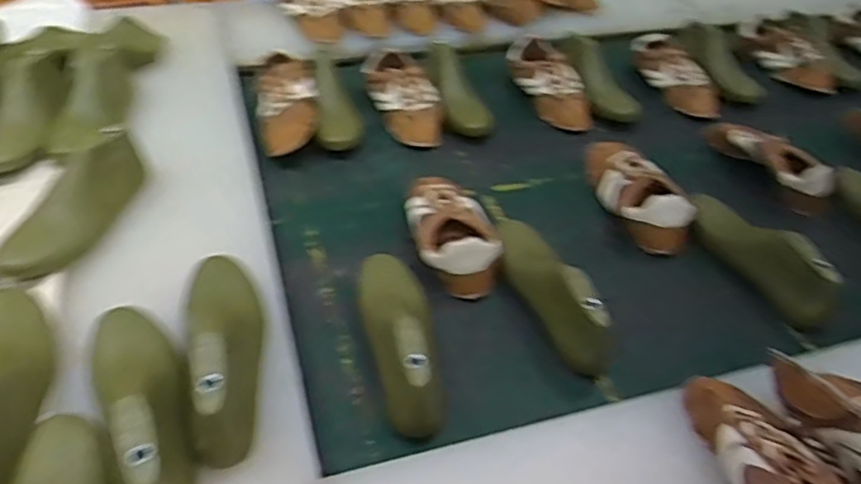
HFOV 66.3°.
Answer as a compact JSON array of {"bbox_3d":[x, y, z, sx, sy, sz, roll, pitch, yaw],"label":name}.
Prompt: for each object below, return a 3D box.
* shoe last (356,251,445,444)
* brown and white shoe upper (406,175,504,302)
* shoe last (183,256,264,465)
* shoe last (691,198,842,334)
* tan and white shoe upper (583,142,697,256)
[{"bbox_3d":[-0.034,0.085,0.729,0.081,0.088,0.259,-5,43,-10],"label":"shoe last"},{"bbox_3d":[0.027,-0.026,0.881,0.103,0.062,0.217,-6,43,-11],"label":"brown and white shoe upper"},{"bbox_3d":[-0.200,0.095,0.642,0.082,0.086,0.241,-9,43,-14],"label":"shoe last"},{"bbox_3d":[0.427,0.008,0.877,0.064,0.087,0.236,-7,42,-16],"label":"shoe last"},{"bbox_3d":[0.304,-0.085,0.976,0.093,0.071,0.246,-1,42,-6],"label":"tan and white shoe upper"}]

